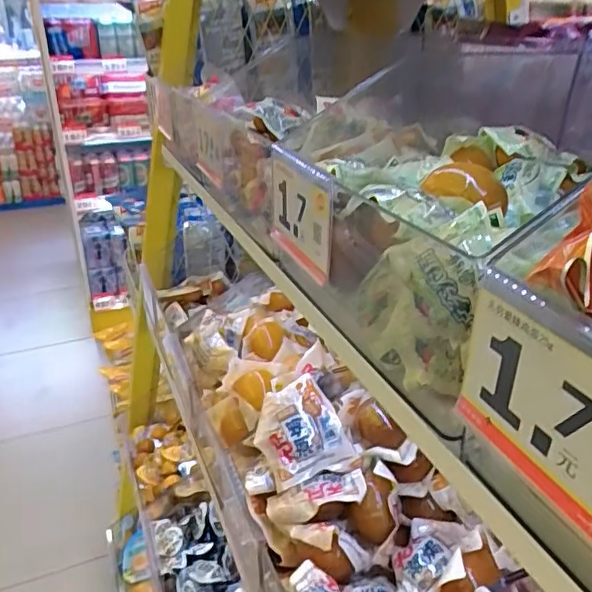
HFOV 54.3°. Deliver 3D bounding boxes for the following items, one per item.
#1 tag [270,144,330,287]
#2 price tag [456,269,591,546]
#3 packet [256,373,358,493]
[{"bbox_3d":[0.002,-0.050,0.363,0.009,0.062,0.089,-9,27,-17],"label":"tag"},{"bbox_3d":[0.086,0.038,0.181,0.009,0.061,0.086,-10,28,-19],"label":"price tag"},{"bbox_3d":[0.003,0.099,0.429,0.063,0.018,0.069,-22,69,-15],"label":"packet"}]

